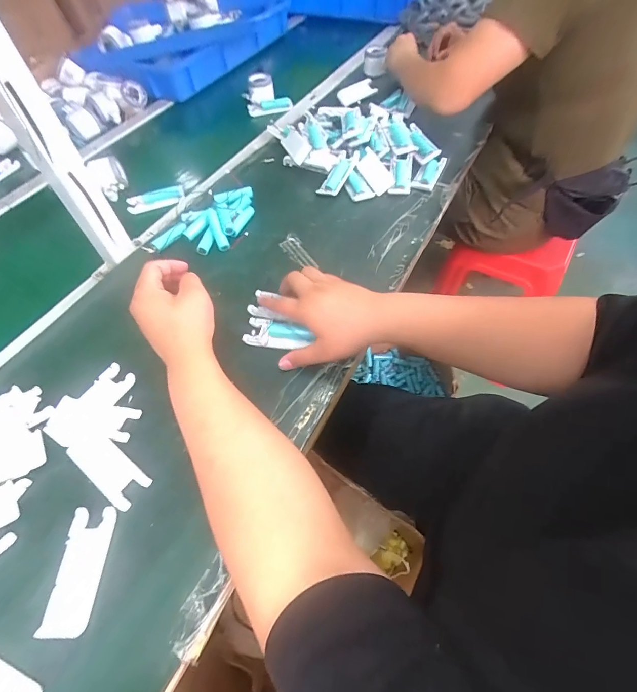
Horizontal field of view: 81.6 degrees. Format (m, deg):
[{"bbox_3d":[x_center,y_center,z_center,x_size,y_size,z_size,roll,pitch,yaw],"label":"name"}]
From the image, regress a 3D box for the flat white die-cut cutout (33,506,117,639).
[{"bbox_3d":[-0.231,0.215,0.358,0.042,0.008,0.105,0,56,1],"label":"flat white die-cut cutout"}]

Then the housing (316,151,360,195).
[{"bbox_3d":[0.039,-0.318,0.686,0.038,0.022,0.106,25,72,17],"label":"housing"}]

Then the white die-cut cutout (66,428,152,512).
[{"bbox_3d":[-0.234,0.133,0.408,0.102,0.005,0.039,32,62,20],"label":"white die-cut cutout"}]

